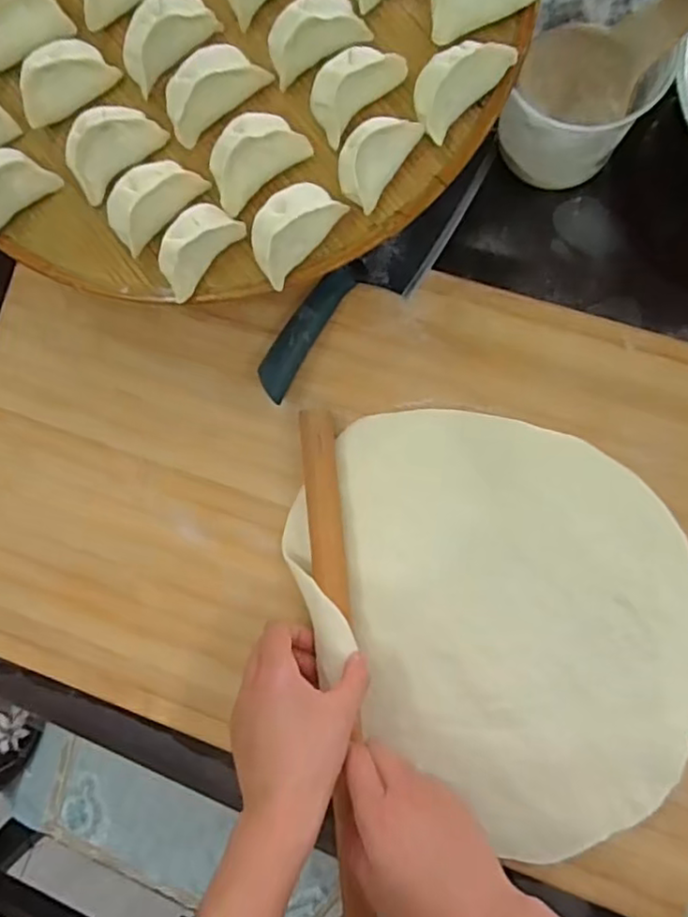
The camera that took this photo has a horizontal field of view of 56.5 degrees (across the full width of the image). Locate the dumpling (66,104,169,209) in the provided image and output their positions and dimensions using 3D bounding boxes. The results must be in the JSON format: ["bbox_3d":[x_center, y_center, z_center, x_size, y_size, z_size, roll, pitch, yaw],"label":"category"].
[{"bbox_3d":[-0.152,-0.205,0.418,0.065,0.030,0.032,-37,82,3],"label":"dumpling"}]

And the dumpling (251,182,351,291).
[{"bbox_3d":[-0.035,-0.145,0.400,0.034,0.028,0.065,40,91,8],"label":"dumpling"}]

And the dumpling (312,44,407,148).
[{"bbox_3d":[0.006,-0.236,0.402,0.031,0.026,0.064,44,92,8],"label":"dumpling"}]

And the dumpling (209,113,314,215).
[{"bbox_3d":[-0.059,-0.192,0.406,0.065,0.022,0.038,-39,82,3],"label":"dumpling"}]

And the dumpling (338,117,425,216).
[{"bbox_3d":[0.018,-0.190,0.399,0.033,0.020,0.058,34,90,8],"label":"dumpling"}]

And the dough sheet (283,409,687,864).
[{"bbox_3d":[0.116,0.112,0.475,0.325,0.029,0.252,37,91,8],"label":"dough sheet"}]

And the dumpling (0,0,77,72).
[{"bbox_3d":[-0.225,-0.292,0.433,0.068,0.032,0.034,-34,82,3],"label":"dumpling"}]

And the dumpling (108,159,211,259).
[{"bbox_3d":[-0.124,-0.168,0.412,0.065,0.027,0.032,-42,82,2],"label":"dumpling"}]

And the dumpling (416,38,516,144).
[{"bbox_3d":[0.069,-0.236,0.395,0.036,0.019,0.070,41,91,8],"label":"dumpling"}]

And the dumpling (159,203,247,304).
[{"bbox_3d":[-0.097,-0.135,0.407,0.030,0.023,0.061,42,91,8],"label":"dumpling"}]

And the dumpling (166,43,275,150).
[{"bbox_3d":[-0.088,-0.242,0.414,0.070,0.029,0.033,-39,82,3],"label":"dumpling"}]

